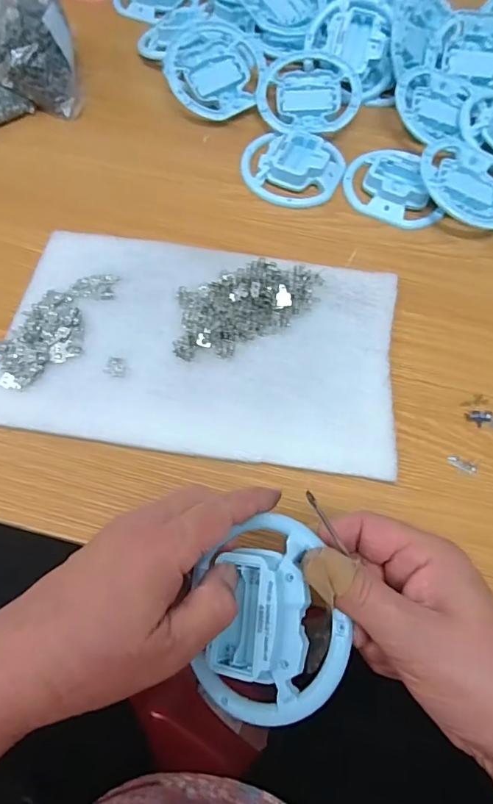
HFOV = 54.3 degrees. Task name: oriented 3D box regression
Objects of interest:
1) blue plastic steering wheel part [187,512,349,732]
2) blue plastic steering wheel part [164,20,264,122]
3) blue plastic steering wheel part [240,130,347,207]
[{"bbox_3d":[0.010,0.114,0.252,0.080,0.027,0.099,-9,78,16],"label":"blue plastic steering wheel part"},{"bbox_3d":[-0.032,-0.348,0.506,0.098,0.020,0.109,44,74,-4],"label":"blue plastic steering wheel part"},{"bbox_3d":[0.045,-0.229,0.466,0.097,0.017,0.086,9,64,2],"label":"blue plastic steering wheel part"}]

